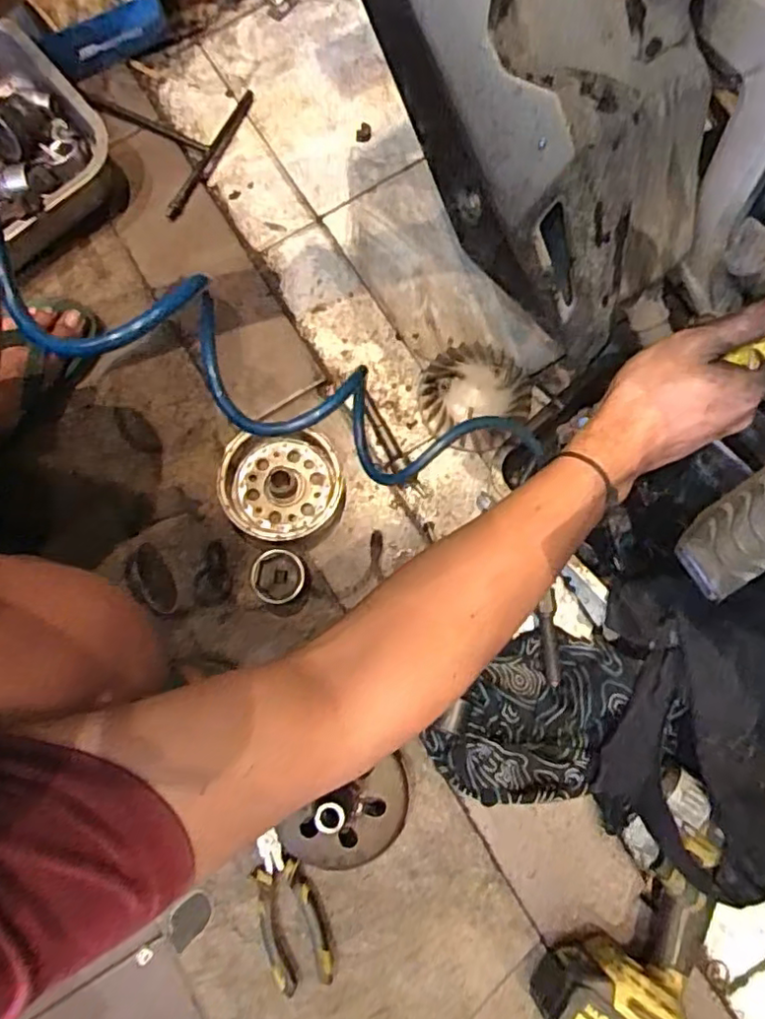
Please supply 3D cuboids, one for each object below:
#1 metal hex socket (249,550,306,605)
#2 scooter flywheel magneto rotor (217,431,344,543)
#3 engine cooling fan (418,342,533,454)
[{"bbox_3d":[-0.102,0.069,0.619,0.052,0.049,0.051,20,80,5],"label":"metal hex socket"},{"bbox_3d":[-0.103,-0.023,0.646,0.120,0.043,0.115,0,79,1],"label":"scooter flywheel magneto rotor"},{"bbox_3d":[0.102,-0.124,0.680,0.119,0.024,0.118,0,79,1],"label":"engine cooling fan"}]

